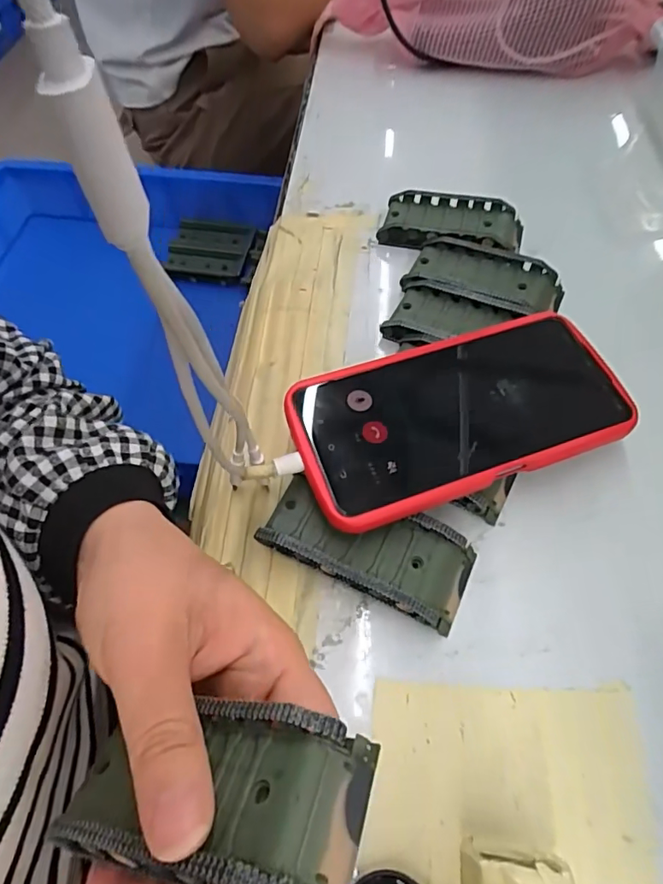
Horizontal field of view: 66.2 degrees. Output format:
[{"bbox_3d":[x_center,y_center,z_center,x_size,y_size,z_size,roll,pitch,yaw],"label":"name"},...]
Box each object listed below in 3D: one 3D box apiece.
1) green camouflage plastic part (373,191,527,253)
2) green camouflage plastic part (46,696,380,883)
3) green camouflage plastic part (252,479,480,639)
[{"bbox_3d":[0.085,-0.153,0.359,0.094,0.015,0.047,14,61,10],"label":"green camouflage plastic part"},{"bbox_3d":[-0.039,0.100,0.146,0.095,0.018,0.043,-10,29,25],"label":"green camouflage plastic part"},{"bbox_3d":[0.017,0.051,0.241,0.095,0.025,0.042,19,62,13],"label":"green camouflage plastic part"}]

